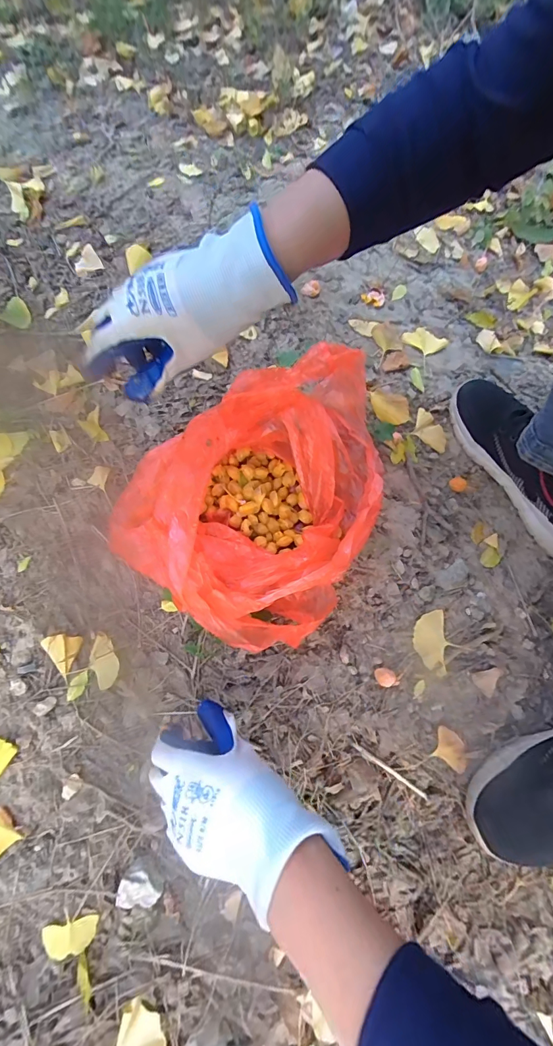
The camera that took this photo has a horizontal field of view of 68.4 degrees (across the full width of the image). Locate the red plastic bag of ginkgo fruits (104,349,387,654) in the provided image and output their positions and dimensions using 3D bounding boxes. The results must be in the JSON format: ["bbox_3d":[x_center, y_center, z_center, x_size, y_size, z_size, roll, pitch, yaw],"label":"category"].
[{"bbox_3d":[-0.017,-0.048,0.460,0.265,0.112,0.325,36,72,11],"label":"red plastic bag of ginkgo fruits"}]

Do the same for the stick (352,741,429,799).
[{"bbox_3d":[0.117,0.256,0.420,0.091,0.008,0.006,33,72,9],"label":"stick"}]

